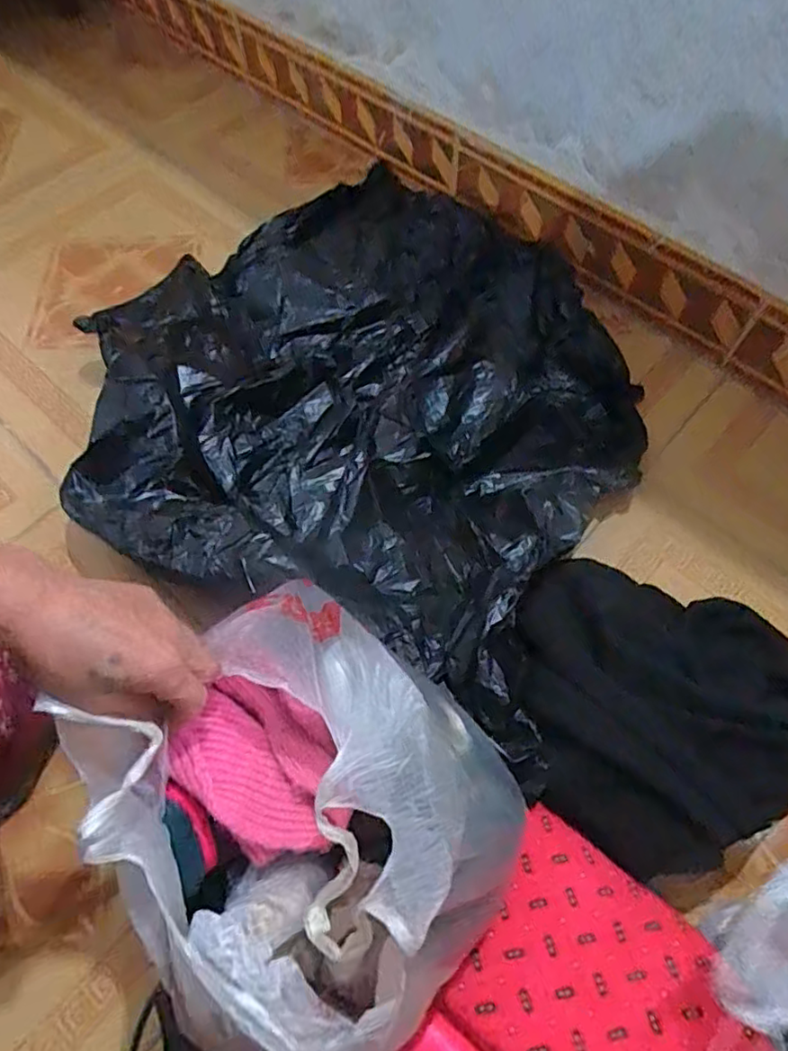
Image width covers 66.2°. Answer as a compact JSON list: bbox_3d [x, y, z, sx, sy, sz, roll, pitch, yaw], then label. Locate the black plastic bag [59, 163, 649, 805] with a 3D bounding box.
[{"bbox_3d":[-0.028,-0.176,0.740,0.672,0.140,0.646,28,67,12],"label":"black plastic bag"}]

